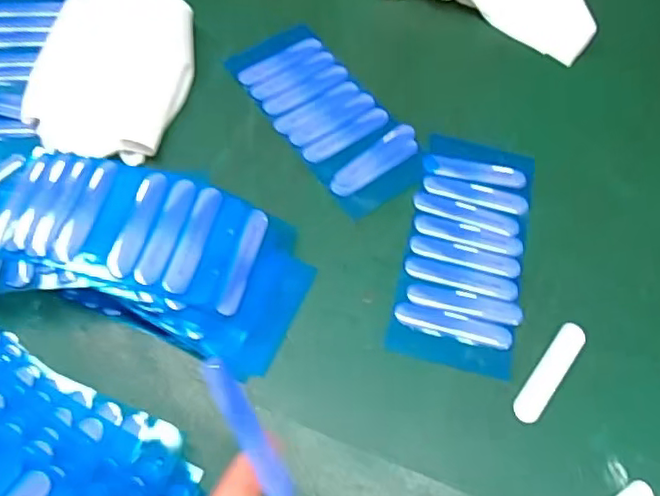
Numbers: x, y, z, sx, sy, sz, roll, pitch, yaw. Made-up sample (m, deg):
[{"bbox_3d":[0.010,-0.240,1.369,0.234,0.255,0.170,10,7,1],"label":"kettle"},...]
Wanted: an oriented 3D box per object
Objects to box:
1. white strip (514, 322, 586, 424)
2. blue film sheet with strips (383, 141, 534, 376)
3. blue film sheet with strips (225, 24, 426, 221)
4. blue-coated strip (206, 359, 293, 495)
[{"bbox_3d":[0.096,0.053,0.264,0.011,0.004,0.051,36,66,14],"label":"white strip"},{"bbox_3d":[0.065,-0.001,0.291,0.054,0.004,0.117,13,63,3],"label":"blue film sheet with strips"},{"bbox_3d":[-0.002,-0.072,0.321,0.053,0.004,0.119,-33,69,-18],"label":"blue film sheet with strips"},{"bbox_3d":[-0.026,0.059,0.195,0.010,0.004,0.050,-24,85,-43],"label":"blue-coated strip"}]

